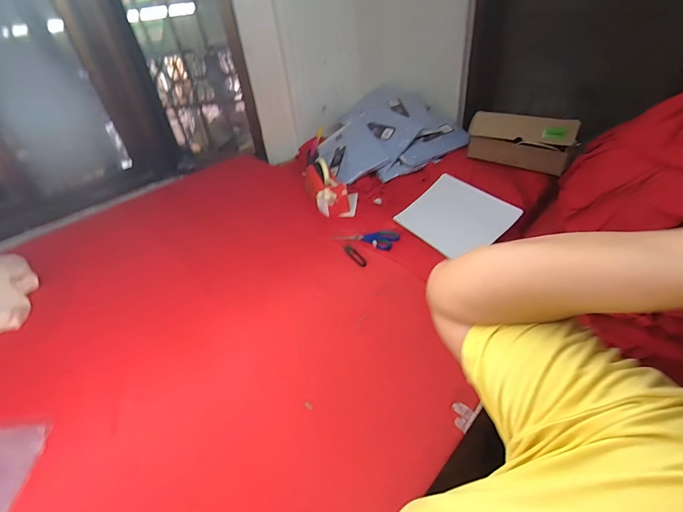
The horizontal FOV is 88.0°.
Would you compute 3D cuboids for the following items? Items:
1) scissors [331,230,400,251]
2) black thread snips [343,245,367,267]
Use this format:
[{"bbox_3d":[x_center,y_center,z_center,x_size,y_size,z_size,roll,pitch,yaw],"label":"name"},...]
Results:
[{"bbox_3d":[0.064,-0.054,0.942,0.171,0.016,0.075,11,42,15],"label":"scissors"},{"bbox_3d":[0.034,-0.001,0.891,0.023,0.009,0.092,-21,44,-20],"label":"black thread snips"}]

